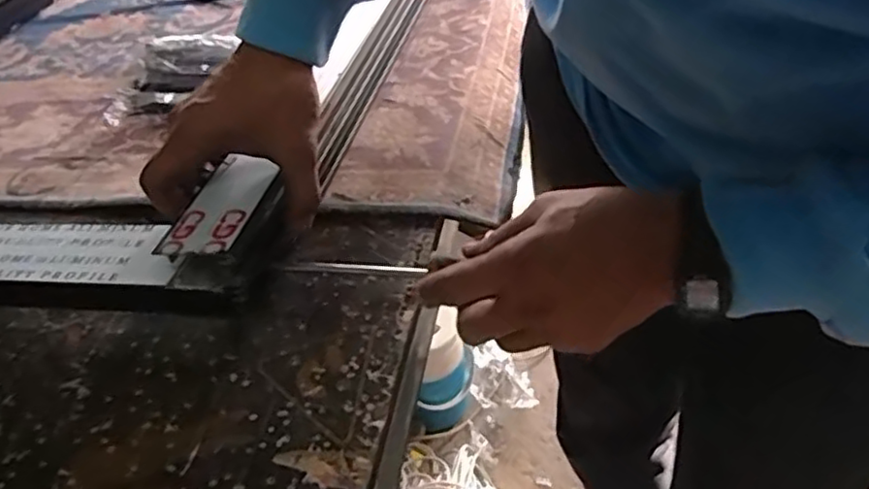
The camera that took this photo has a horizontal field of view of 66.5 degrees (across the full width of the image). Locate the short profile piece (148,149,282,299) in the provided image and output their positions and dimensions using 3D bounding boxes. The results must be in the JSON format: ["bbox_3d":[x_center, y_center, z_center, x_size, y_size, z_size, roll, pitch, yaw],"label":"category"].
[{"bbox_3d":[-0.138,-0.014,0.445,0.058,0.031,0.098,2,43,10],"label":"short profile piece"}]

